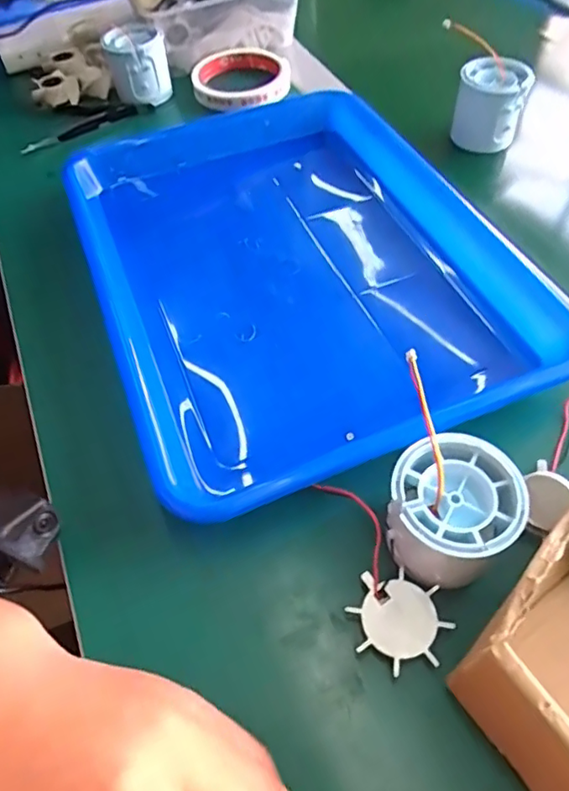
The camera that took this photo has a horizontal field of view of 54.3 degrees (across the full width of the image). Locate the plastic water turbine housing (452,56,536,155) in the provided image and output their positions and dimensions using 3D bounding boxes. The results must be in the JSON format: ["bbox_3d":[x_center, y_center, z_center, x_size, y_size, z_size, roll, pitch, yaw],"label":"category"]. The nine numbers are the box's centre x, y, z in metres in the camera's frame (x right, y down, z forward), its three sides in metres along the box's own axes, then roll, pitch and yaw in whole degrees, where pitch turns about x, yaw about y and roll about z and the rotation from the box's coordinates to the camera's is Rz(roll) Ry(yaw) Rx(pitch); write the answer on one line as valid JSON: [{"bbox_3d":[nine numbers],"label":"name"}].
[{"bbox_3d":[0.169,-0.239,0.457,0.053,0.054,0.054,14,55,14],"label":"plastic water turbine housing"}]

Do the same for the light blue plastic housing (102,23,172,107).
[{"bbox_3d":[-0.136,-0.307,0.519,0.055,0.050,0.055,-15,54,-7],"label":"light blue plastic housing"}]

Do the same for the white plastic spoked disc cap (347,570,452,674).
[{"bbox_3d":[0.051,0.099,0.245,0.040,0.005,0.040,-11,53,-5],"label":"white plastic spoked disc cap"}]

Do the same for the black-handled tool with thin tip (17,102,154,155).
[{"bbox_3d":[-0.179,-0.247,0.505,0.125,0.010,0.019,-31,57,-18],"label":"black-handled tool with thin tip"}]

